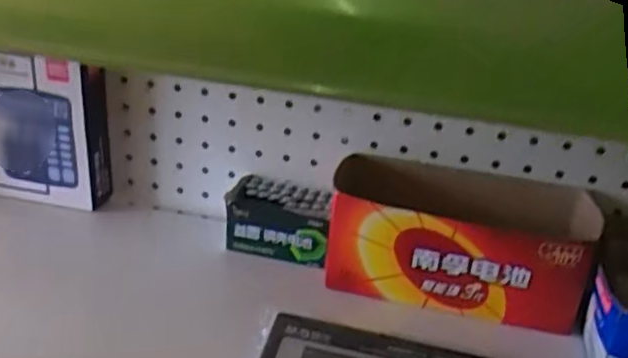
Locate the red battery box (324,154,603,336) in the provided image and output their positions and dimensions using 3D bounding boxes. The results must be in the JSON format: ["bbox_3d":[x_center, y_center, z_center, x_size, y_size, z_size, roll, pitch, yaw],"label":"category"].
[{"bbox_3d":[0.111,0.050,0.533,0.205,0.083,0.094,10,28,11],"label":"red battery box"}]

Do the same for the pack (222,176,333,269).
[{"bbox_3d":[-0.030,0.037,0.589,0.088,0.049,0.064,10,27,10],"label":"pack"}]

